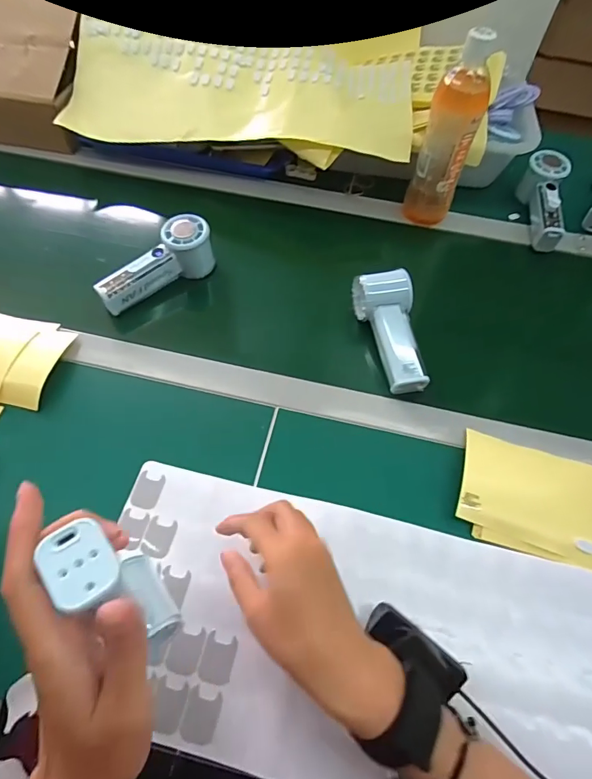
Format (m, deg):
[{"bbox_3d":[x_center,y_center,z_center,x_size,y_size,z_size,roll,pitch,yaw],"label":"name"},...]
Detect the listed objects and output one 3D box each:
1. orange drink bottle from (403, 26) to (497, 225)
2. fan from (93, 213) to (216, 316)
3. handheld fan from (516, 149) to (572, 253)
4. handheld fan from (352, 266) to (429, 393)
[{"bbox_3d":[0.195,-0.319,0.542,0.067,0.207,0.070,18,61,5],"label":"orange drink bottle"},{"bbox_3d":[-0.176,-0.156,0.528,0.150,0.055,0.052,-32,68,-20],"label":"fan"},{"bbox_3d":[0.354,-0.271,0.608,0.053,0.057,0.148,13,61,3],"label":"handheld fan"},{"bbox_3d":[0.112,-0.068,0.486,0.059,0.039,0.141,-7,62,-8],"label":"handheld fan"}]

